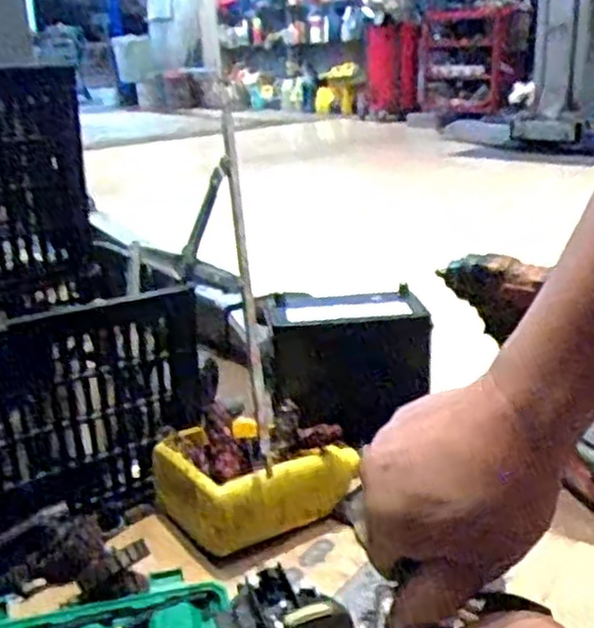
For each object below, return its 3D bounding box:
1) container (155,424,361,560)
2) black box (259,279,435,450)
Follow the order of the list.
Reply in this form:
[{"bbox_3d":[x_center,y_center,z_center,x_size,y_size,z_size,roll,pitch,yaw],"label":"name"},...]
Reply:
[{"bbox_3d":[-0.048,0.199,0.959,0.243,0.082,0.162,-11,21,-24],"label":"container"},{"bbox_3d":[0.076,0.066,1.151,0.236,0.172,0.126,-3,19,-2],"label":"black box"}]

